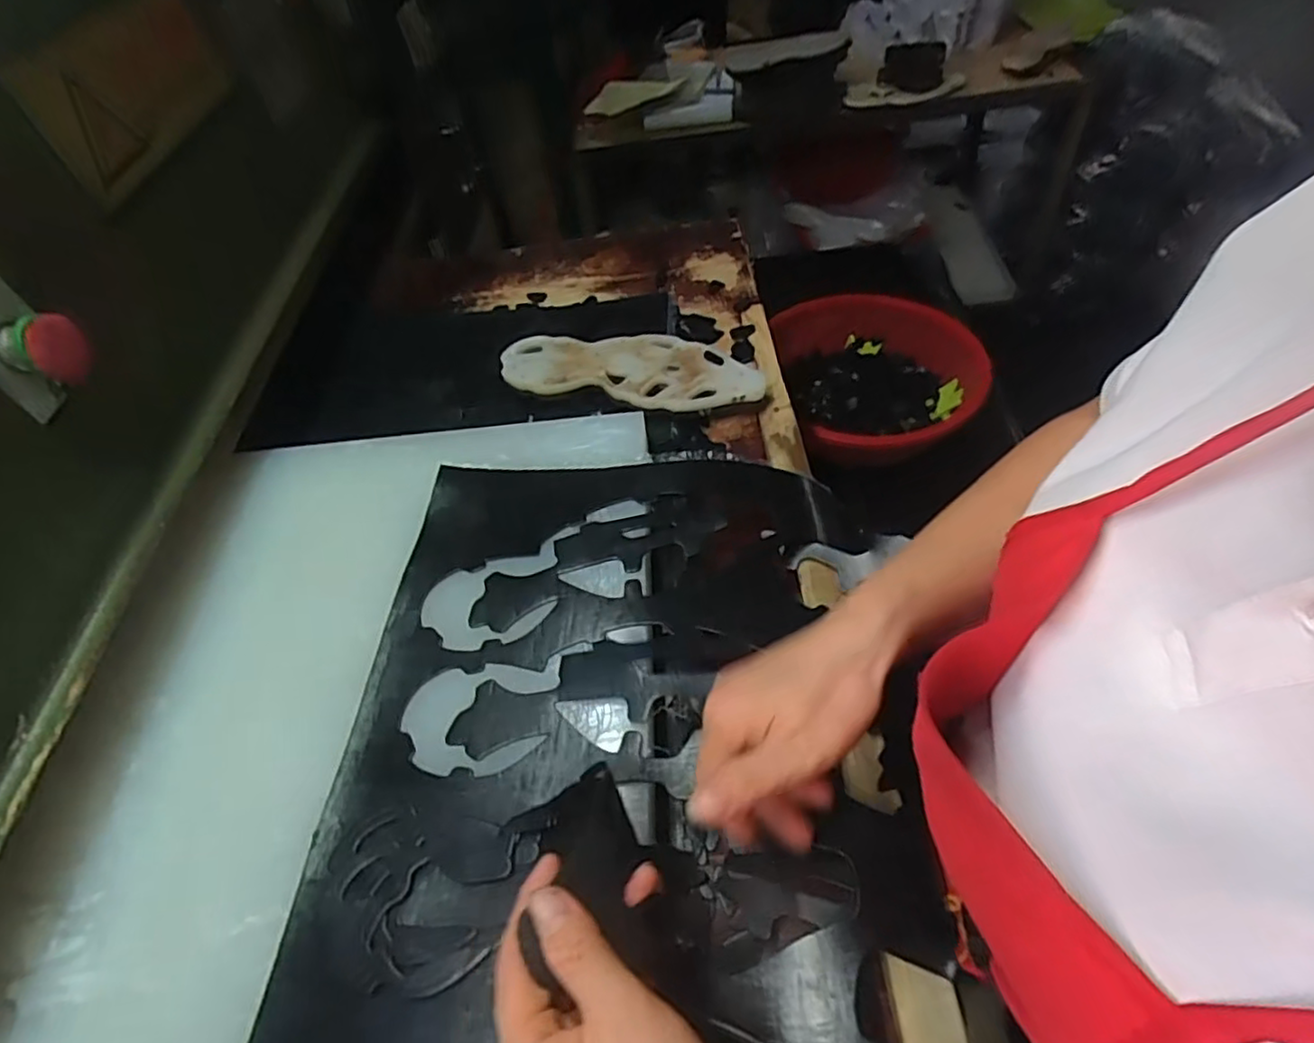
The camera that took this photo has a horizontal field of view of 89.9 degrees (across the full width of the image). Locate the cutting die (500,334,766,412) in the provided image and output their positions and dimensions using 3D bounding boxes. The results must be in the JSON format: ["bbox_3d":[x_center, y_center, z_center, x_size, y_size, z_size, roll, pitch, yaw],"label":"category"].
[{"bbox_3d":[-0.027,-0.153,0.692,0.279,0.035,0.104,7,53,14],"label":"cutting die"}]

